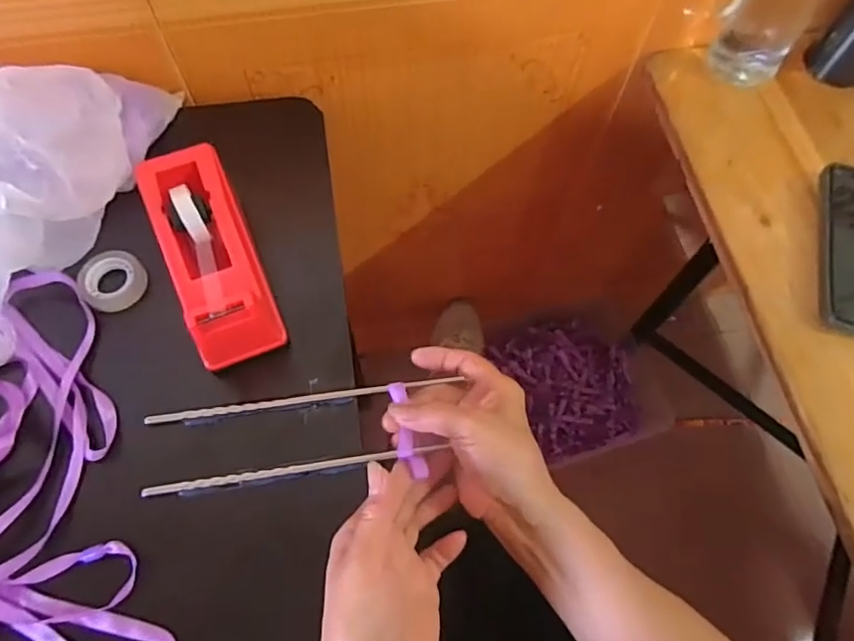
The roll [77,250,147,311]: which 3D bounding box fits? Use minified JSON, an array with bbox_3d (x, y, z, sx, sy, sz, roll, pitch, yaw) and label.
[{"bbox_3d":[-0.244,-0.032,0.434,0.045,0.013,0.047,0,66,-1],"label":"roll"}]

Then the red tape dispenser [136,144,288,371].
[{"bbox_3d":[-0.157,-0.044,0.409,0.064,0.074,0.163,-20,68,-10],"label":"red tape dispenser"}]

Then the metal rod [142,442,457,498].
[{"bbox_3d":[-0.089,0.101,0.380,0.198,0.007,0.007,-8,66,-4],"label":"metal rod"}]

